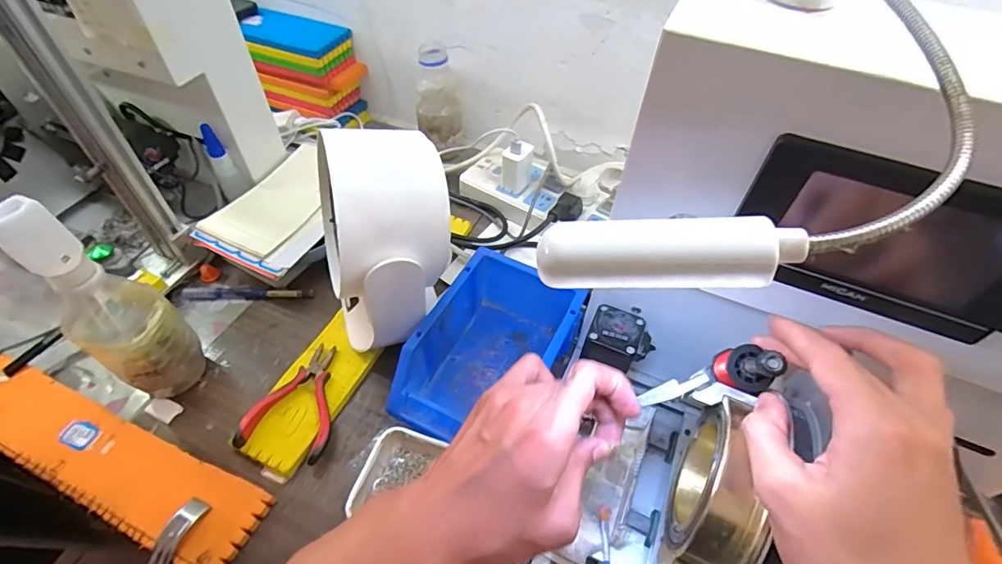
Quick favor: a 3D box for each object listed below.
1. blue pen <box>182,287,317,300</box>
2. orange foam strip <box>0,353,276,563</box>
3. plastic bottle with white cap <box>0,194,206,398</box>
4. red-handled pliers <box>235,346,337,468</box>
[{"bbox_3d":[-0.292,0.013,0.550,0.153,0.017,0.014,3,51,0],"label":"blue pen"},{"bbox_3d":[-0.367,0.148,0.421,0.351,0.013,0.067,18,53,15],"label":"orange foam strip"},{"bbox_3d":[-0.327,0.025,0.402,0.064,0.232,0.063,24,54,16],"label":"plastic bottle with white cap"},{"bbox_3d":[-0.182,0.108,0.447,0.075,0.014,0.111,13,47,8],"label":"red-handled pliers"}]

